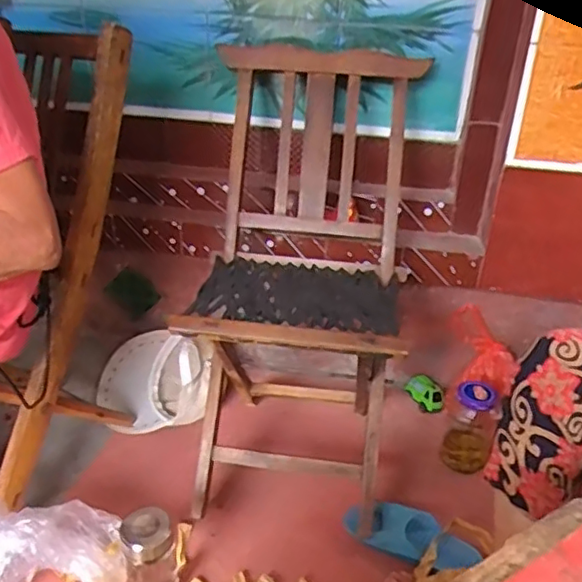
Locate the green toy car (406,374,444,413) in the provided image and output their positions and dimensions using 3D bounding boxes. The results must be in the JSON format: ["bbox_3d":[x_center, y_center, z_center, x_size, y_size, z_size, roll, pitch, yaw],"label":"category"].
[{"bbox_3d":[0.299,0.226,1.357,0.087,0.053,0.055,29,40,36],"label":"green toy car"}]

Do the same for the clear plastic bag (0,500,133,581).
[{"bbox_3d":[-0.388,0.391,0.900,0.275,0.169,0.122,-8,33,-17],"label":"clear plastic bag"}]

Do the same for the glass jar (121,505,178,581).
[{"bbox_3d":[-0.209,0.402,0.916,0.068,0.165,0.067,2,31,-1],"label":"glass jar"}]

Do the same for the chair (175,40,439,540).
[{"bbox_3d":[0.023,-0.027,1.089,0.338,0.647,0.522,5,31,4],"label":"chair"}]

